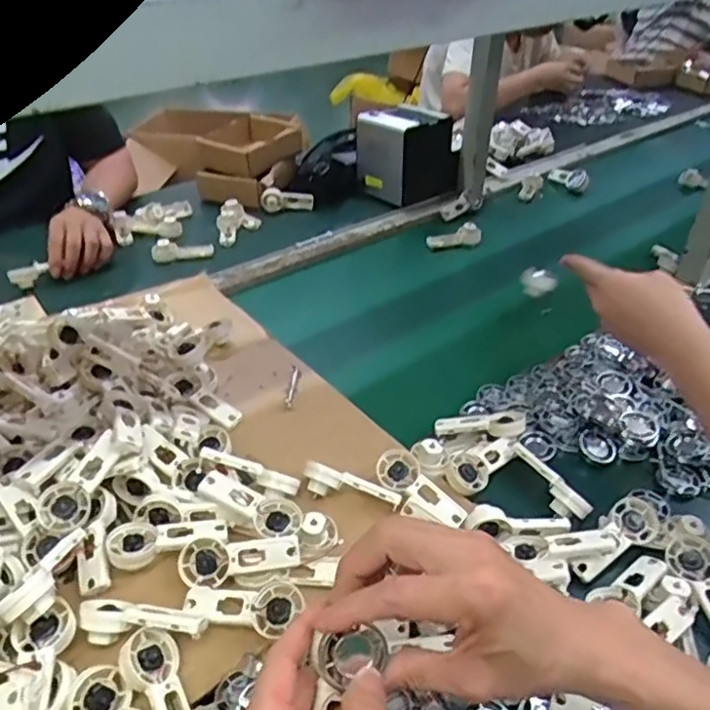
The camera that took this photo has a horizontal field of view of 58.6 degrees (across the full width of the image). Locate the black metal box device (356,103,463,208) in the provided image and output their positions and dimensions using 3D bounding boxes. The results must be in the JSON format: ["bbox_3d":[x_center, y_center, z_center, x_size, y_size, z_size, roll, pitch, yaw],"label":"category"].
[{"bbox_3d":[0.103,-0.376,1.192,0.166,0.173,0.133,-23,43,-29],"label":"black metal box device"}]

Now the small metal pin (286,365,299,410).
[{"bbox_3d":[-0.071,0.036,0.723,0.011,0.009,0.074,1,37,2],"label":"small metal pin"}]

